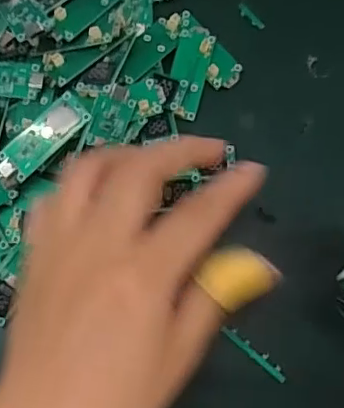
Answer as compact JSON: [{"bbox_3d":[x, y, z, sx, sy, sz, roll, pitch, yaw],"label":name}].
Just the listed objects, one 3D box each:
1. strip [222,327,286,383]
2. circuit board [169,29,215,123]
[{"bbox_3d":[0.040,0.072,0.274,0.036,0.004,0.006,39,80,8],"label":"strip"},{"bbox_3d":[0.009,-0.069,0.301,0.019,0.004,0.047,13,77,3],"label":"circuit board"}]

